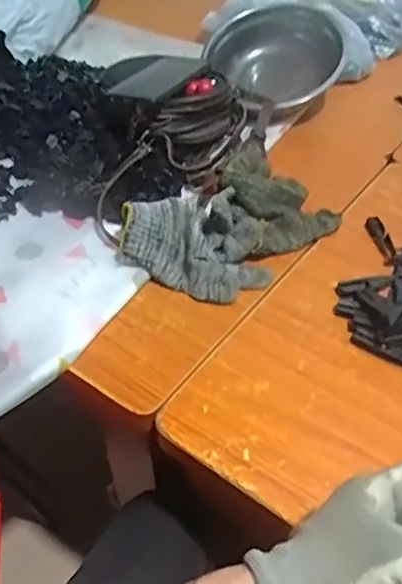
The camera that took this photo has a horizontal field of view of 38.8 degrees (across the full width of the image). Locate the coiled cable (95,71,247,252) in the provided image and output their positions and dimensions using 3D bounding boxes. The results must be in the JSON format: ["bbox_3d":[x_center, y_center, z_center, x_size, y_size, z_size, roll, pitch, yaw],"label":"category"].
[{"bbox_3d":[-0.037,-0.172,0.683,0.087,0.071,0.272,26,52,23],"label":"coiled cable"}]

